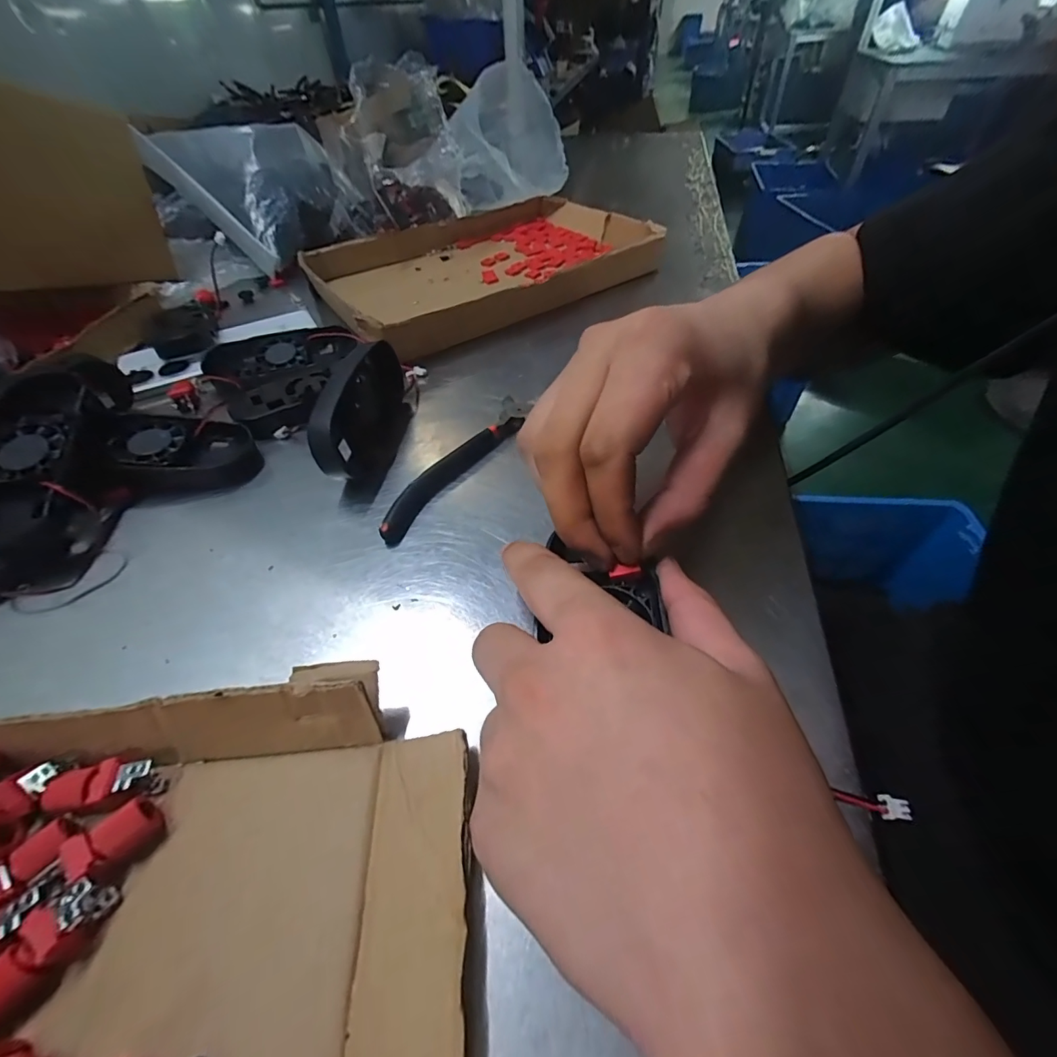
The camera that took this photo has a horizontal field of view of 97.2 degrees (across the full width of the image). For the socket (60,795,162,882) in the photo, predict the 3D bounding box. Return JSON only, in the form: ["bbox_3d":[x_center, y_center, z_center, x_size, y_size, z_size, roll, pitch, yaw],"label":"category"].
[{"bbox_3d":[-0.140,0.104,0.157,0.025,0.010,0.014,-38,56,-26],"label":"socket"}]

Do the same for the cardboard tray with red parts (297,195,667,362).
[{"bbox_3d":[-0.043,-0.282,0.481,0.331,0.034,0.240,-31,53,-21],"label":"cardboard tray with red parts"}]

